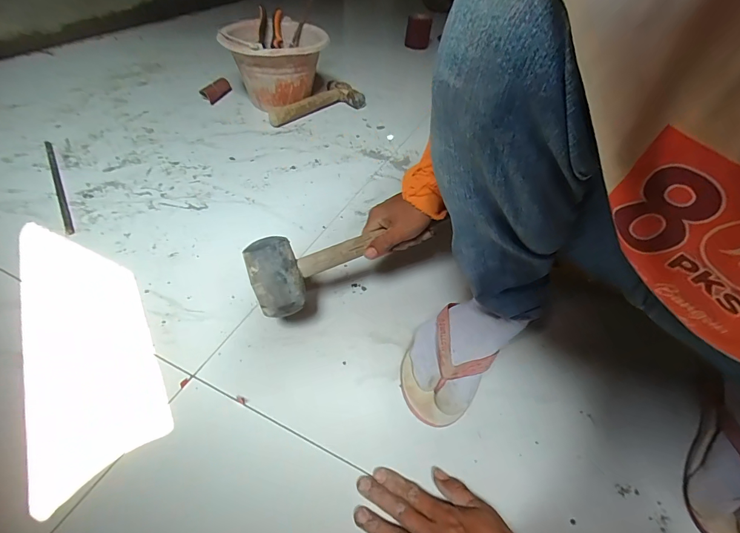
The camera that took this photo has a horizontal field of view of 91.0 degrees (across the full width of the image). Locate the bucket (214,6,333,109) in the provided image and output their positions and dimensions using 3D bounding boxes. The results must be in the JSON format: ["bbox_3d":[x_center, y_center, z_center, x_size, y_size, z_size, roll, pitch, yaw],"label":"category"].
[{"bbox_3d":[-0.245,-0.510,0.931,0.257,0.171,0.234,3,46,-3],"label":"bucket"}]

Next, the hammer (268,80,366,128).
[{"bbox_3d":[-0.144,-0.417,0.944,0.110,0.041,0.257,32,51,23],"label":"hammer"}]

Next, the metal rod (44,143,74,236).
[{"bbox_3d":[-0.585,-0.158,0.678,0.013,0.008,0.328,-24,53,-26],"label":"metal rod"}]

